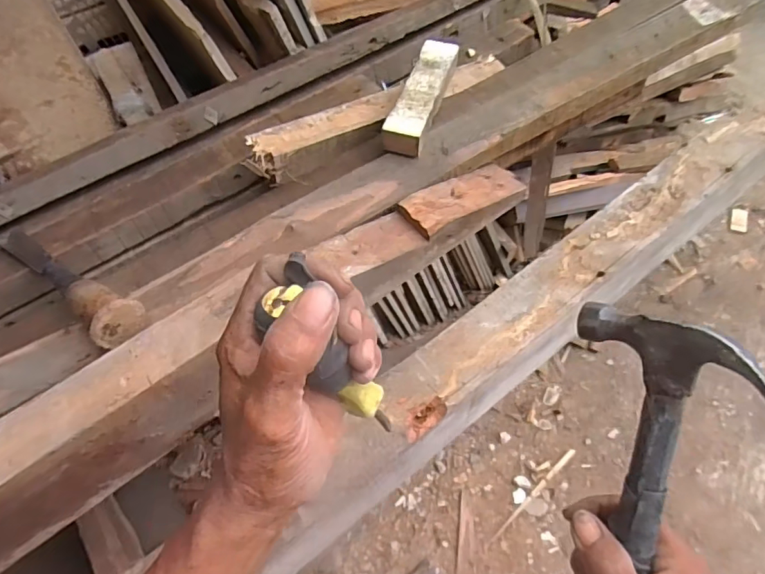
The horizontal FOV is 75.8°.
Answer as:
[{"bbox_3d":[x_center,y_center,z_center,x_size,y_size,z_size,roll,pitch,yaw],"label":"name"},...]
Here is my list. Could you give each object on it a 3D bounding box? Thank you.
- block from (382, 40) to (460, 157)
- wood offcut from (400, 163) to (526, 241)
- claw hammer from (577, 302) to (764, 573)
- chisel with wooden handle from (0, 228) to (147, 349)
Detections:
[{"bbox_3d":[0.053,-0.247,0.627,0.049,0.028,0.198,14,60,12],"label":"block"},{"bbox_3d":[0.101,-0.108,0.602,0.167,0.023,0.060,-25,58,-28],"label":"wood offcut"},{"bbox_3d":[0.171,0.161,0.302,0.100,0.028,0.290,3,95,42],"label":"claw hammer"},{"bbox_3d":[-0.347,-0.013,0.536,0.241,0.051,0.049,33,65,21],"label":"chisel with wooden handle"}]

